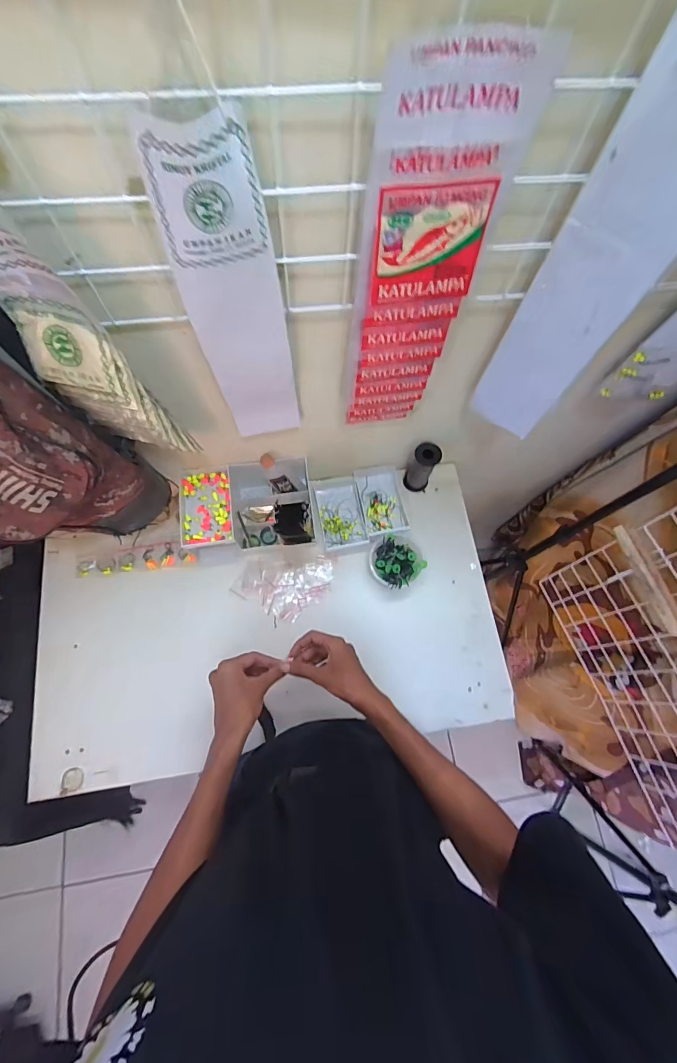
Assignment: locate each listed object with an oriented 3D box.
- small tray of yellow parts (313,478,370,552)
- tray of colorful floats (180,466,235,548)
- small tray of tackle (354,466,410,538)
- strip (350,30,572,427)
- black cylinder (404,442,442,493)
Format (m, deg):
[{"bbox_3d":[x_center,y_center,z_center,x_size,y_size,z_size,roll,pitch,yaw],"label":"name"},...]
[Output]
[{"bbox_3d":[0.005,-0.041,0.822,0.086,0.025,0.146,-9,72,-5],"label":"small tray of yellow parts"},{"bbox_3d":[-0.235,-0.045,0.740,0.089,0.023,0.146,-6,72,-4],"label":"tray of colorful floats"},{"bbox_3d":[0.088,-0.060,0.827,0.088,0.035,0.144,-11,72,-5],"label":"small tray of tackle"},{"bbox_3d":[0.078,-0.235,0.439,0.122,0.392,0.026,-8,72,-5],"label":"strip"},{"bbox_3d":[0.161,-0.126,0.803,0.052,0.111,0.046,23,72,6],"label":"black cylinder"}]

